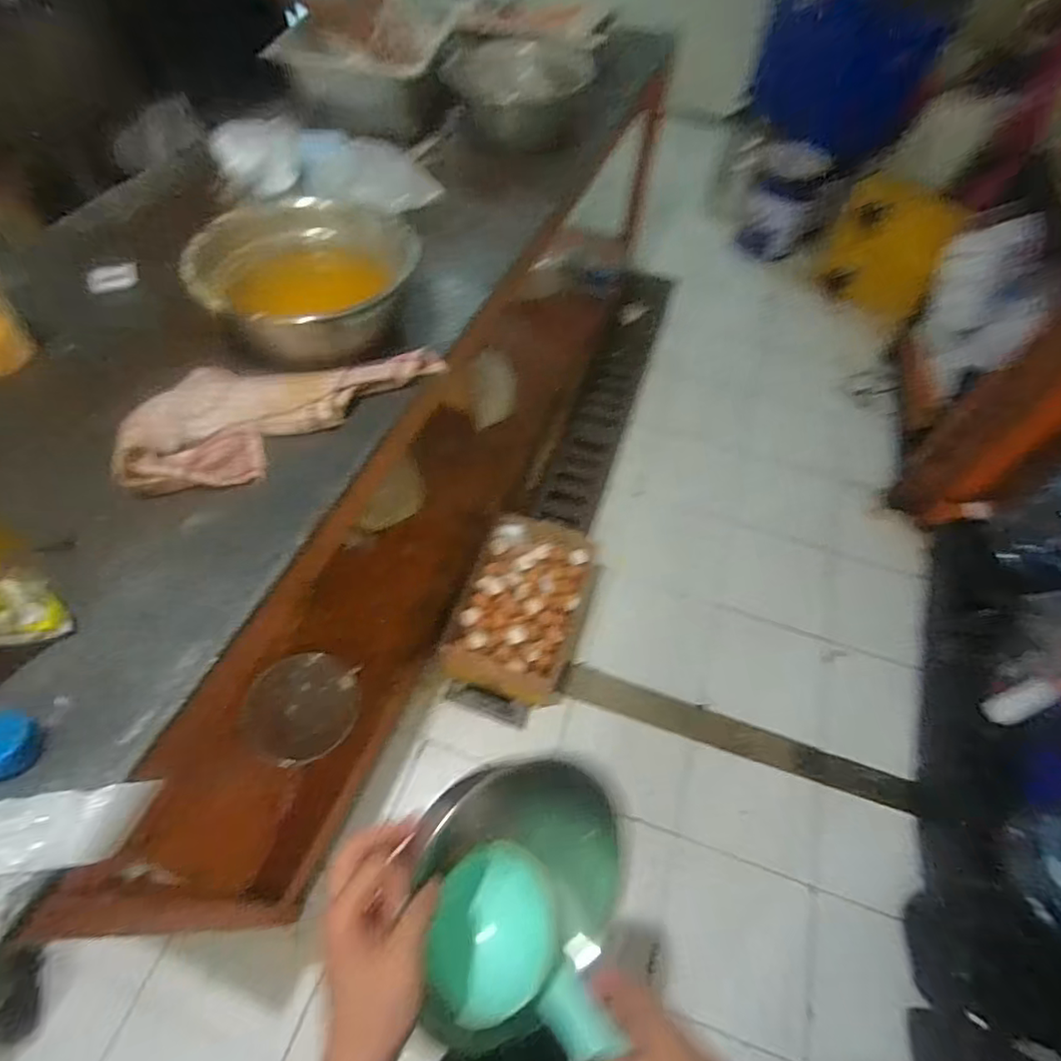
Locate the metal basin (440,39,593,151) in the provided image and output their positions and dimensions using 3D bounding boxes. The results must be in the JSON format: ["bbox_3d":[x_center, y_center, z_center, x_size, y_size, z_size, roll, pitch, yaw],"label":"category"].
[{"bbox_3d":[-0.021,-0.982,1.289,0.310,0.114,0.310,2,56,-2],"label":"metal basin"}]

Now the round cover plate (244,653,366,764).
[{"bbox_3d":[-0.480,0.381,1.233,0.233,0.014,0.221,4,83,-39],"label":"round cover plate"}]

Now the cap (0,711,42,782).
[{"bbox_3d":[-0.493,0.200,0.535,0.055,0.028,0.053,2,56,-2],"label":"cap"}]

